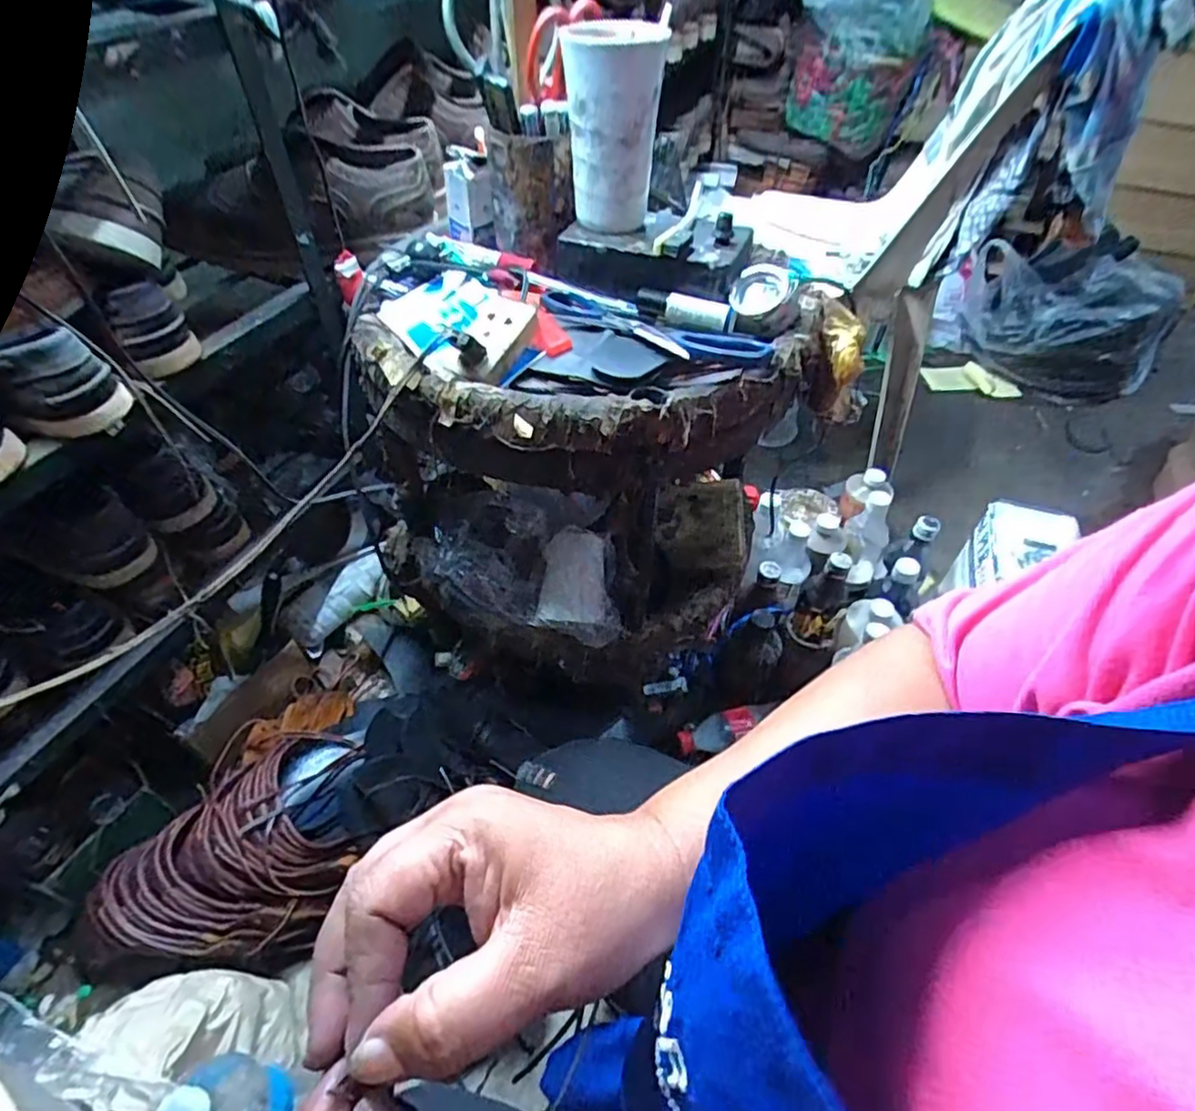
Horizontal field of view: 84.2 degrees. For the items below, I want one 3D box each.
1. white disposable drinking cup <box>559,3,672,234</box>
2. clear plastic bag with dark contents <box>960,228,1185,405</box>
[{"bbox_3d":[0.013,-0.360,0.555,0.078,0.131,0.088,1,48,-1],"label":"white disposable drinking cup"},{"bbox_3d":[1.048,-0.549,1.497,0.417,0.242,0.294,32,55,25],"label":"clear plastic bag with dark contents"}]

